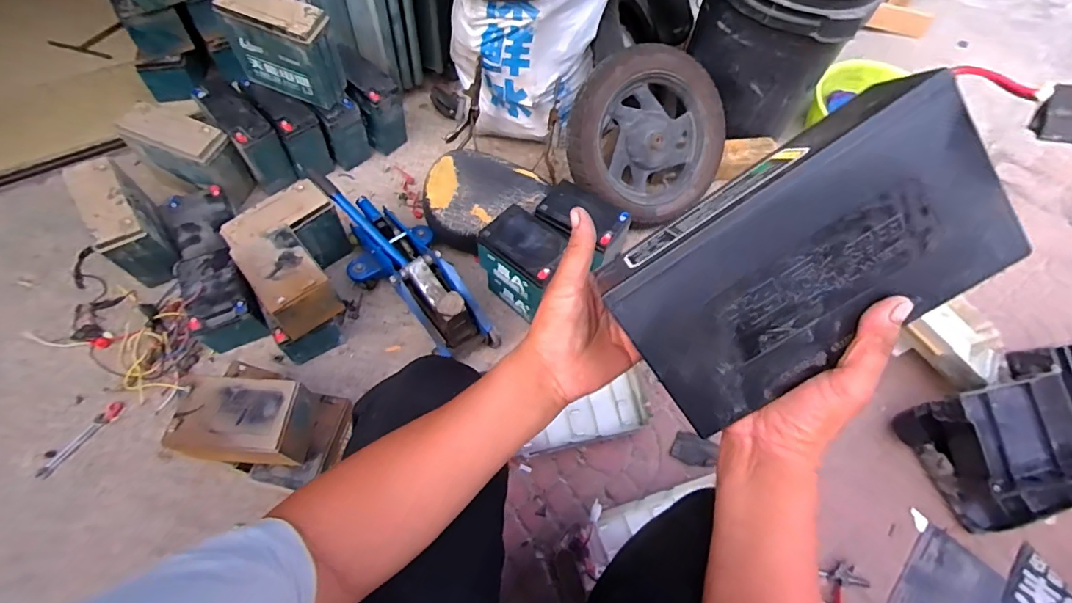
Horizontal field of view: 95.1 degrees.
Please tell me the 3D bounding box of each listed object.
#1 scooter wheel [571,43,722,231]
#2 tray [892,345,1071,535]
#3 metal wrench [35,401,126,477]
[{"bbox_3d":[0.243,-0.351,1.061,0.352,0.359,0.068,-60,29,4],"label":"scooter wheel"},{"bbox_3d":[0.884,0.238,0.880,0.397,0.156,0.249,-15,59,-11],"label":"tray"},{"bbox_3d":[-0.758,0.228,0.820,0.029,0.009,0.143,29,60,16],"label":"metal wrench"}]

